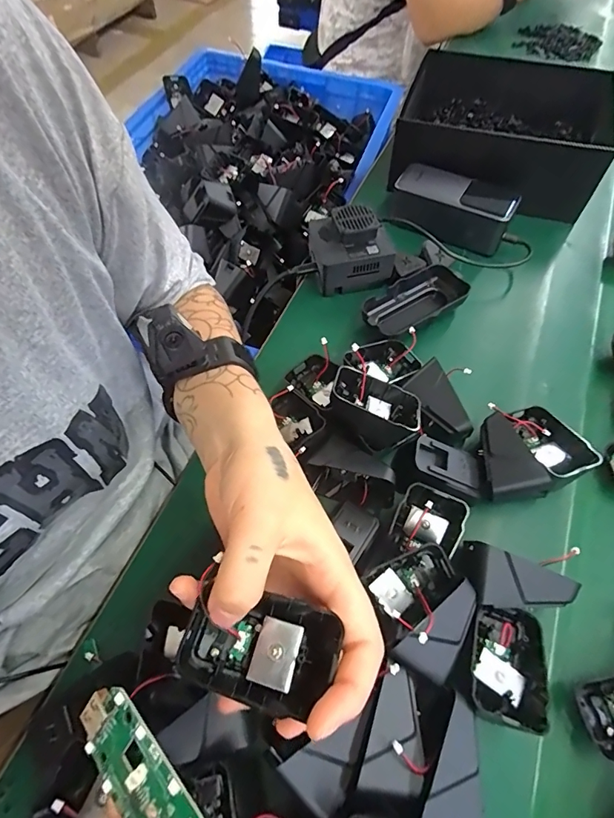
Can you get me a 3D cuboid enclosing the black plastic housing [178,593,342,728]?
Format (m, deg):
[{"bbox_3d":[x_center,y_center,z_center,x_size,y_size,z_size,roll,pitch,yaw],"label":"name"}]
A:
[{"bbox_3d":[-0.023,0.111,0.200,0.068,0.024,0.046,17,62,6],"label":"black plastic housing"}]

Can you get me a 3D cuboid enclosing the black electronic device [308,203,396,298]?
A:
[{"bbox_3d":[0.043,-0.167,0.453,0.077,0.059,0.075,-15,63,-9],"label":"black electronic device"}]

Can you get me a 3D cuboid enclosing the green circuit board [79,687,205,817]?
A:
[{"bbox_3d":[-0.064,0.134,0.156,0.062,0.005,0.030,33,96,31],"label":"green circuit board"}]

